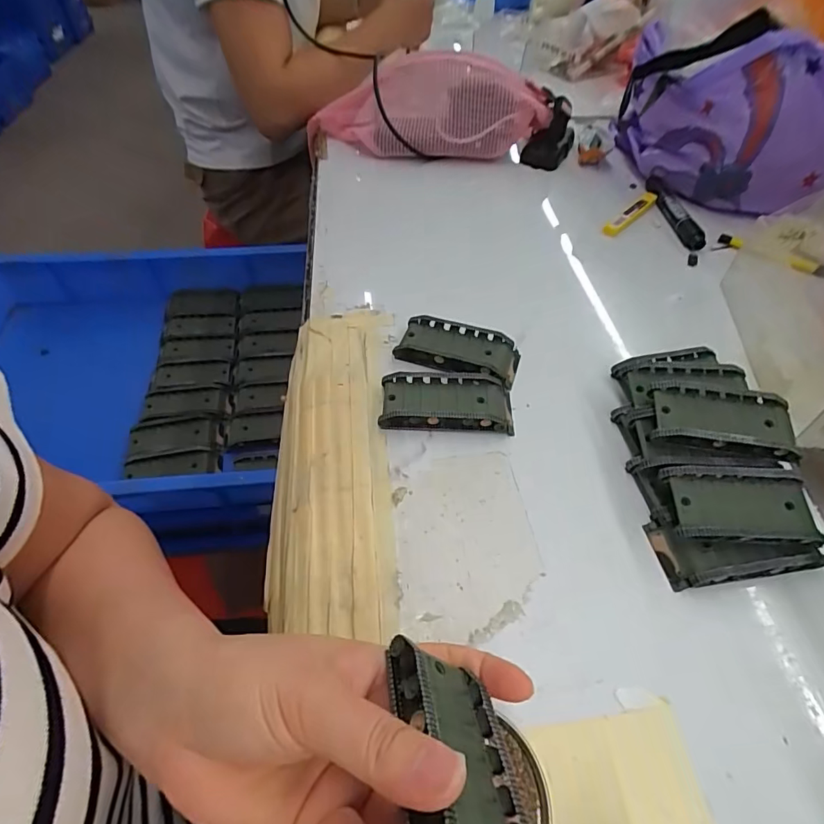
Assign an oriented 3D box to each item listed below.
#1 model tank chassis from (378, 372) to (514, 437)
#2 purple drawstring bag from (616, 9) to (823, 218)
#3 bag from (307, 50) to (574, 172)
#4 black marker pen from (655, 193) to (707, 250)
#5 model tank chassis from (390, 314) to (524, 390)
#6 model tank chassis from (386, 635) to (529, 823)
[{"bbox_3d":[0.027,-0.009,0.358,0.095,0.018,0.045,3,51,0],"label":"model tank chassis"},{"bbox_3d":[0.346,-0.325,0.531,0.246,0.160,0.086,35,58,23],"label":"purple drawstring bag"},{"bbox_3d":[0.034,-0.408,0.627,0.334,0.108,0.171,-7,52,-7],"label":"bag"},{"bbox_3d":[0.301,-0.217,0.536,0.021,0.017,0.102,1,51,-1],"label":"black marker pen"},{"bbox_3d":[0.038,-0.051,0.392,0.096,0.015,0.050,19,53,13],"label":"model tank chassis"},{"bbox_3d":[0.015,0.131,0.167,0.052,0.021,0.095,37,13,-22],"label":"model tank chassis"}]

